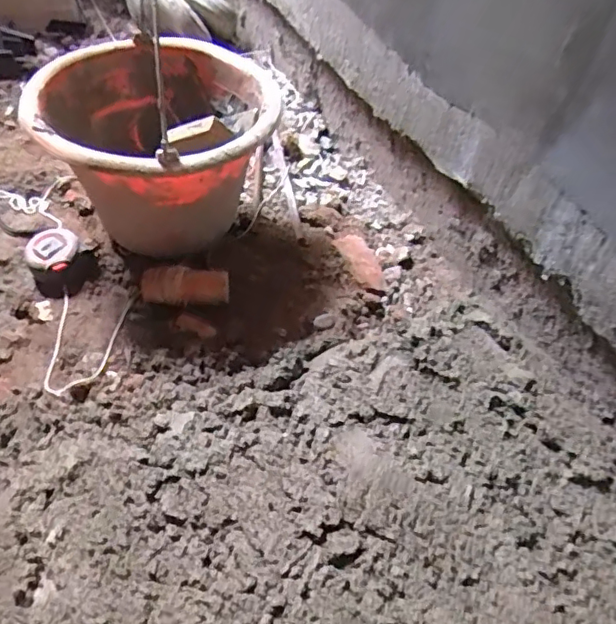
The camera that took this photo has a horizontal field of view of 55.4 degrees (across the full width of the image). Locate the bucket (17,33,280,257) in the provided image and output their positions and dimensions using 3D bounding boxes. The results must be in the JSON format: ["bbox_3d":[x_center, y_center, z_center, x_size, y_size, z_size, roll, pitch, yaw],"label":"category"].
[{"bbox_3d":[-0.168,-0.159,0.669,0.222,0.211,0.249,-21,54,-22],"label":"bucket"}]

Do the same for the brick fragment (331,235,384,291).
[{"bbox_3d":[0.064,-0.063,0.699,0.042,0.017,0.095,-21,54,-18],"label":"brick fragment"}]

